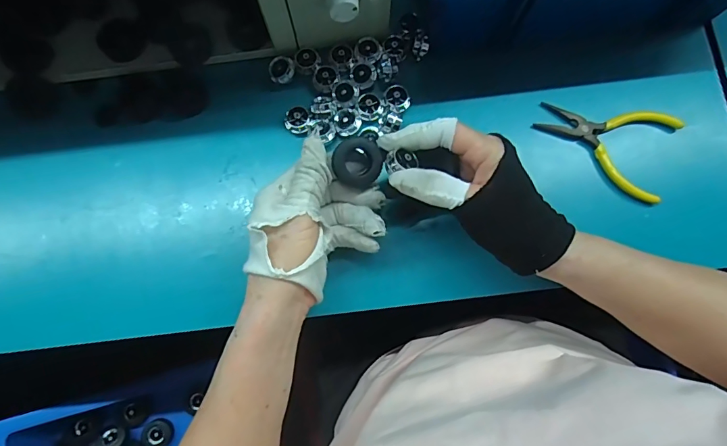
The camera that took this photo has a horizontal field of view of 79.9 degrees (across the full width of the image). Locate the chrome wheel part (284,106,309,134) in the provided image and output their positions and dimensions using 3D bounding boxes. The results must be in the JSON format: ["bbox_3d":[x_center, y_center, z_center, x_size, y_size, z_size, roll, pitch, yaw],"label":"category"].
[{"bbox_3d":[-0.059,-0.091,0.386,0.022,0.011,0.022,0,80,-1],"label":"chrome wheel part"}]

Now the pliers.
[{"bbox_3d":[0.212,-0.074,0.384,0.115,0.015,0.080,23,80,3],"label":"pliers"}]

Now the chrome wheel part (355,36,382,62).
[{"bbox_3d":[0.005,-0.159,0.397,0.024,0.008,0.020,15,80,2],"label":"chrome wheel part"}]

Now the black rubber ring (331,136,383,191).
[{"bbox_3d":[-0.005,-0.048,0.336,0.037,0.015,0.037,-1,98,-4],"label":"black rubber ring"}]

